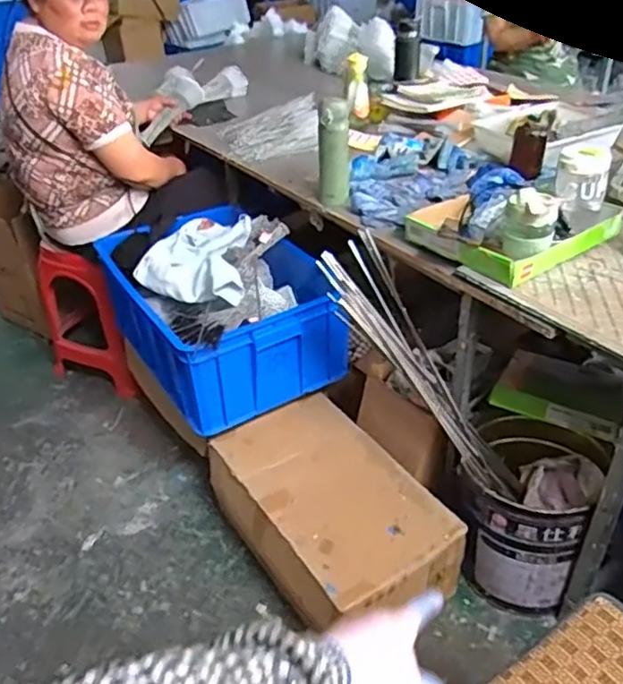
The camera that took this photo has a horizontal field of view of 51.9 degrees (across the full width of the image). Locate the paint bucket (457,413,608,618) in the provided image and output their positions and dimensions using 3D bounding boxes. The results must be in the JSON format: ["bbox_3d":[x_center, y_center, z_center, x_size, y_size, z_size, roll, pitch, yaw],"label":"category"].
[{"bbox_3d":[0.429,0.352,1.322,0.242,0.319,0.254,-1,36,1],"label":"paint bucket"}]

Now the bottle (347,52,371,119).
[{"bbox_3d":[0.121,-0.649,1.663,0.059,0.174,0.064,3,36,6],"label":"bottle"}]

